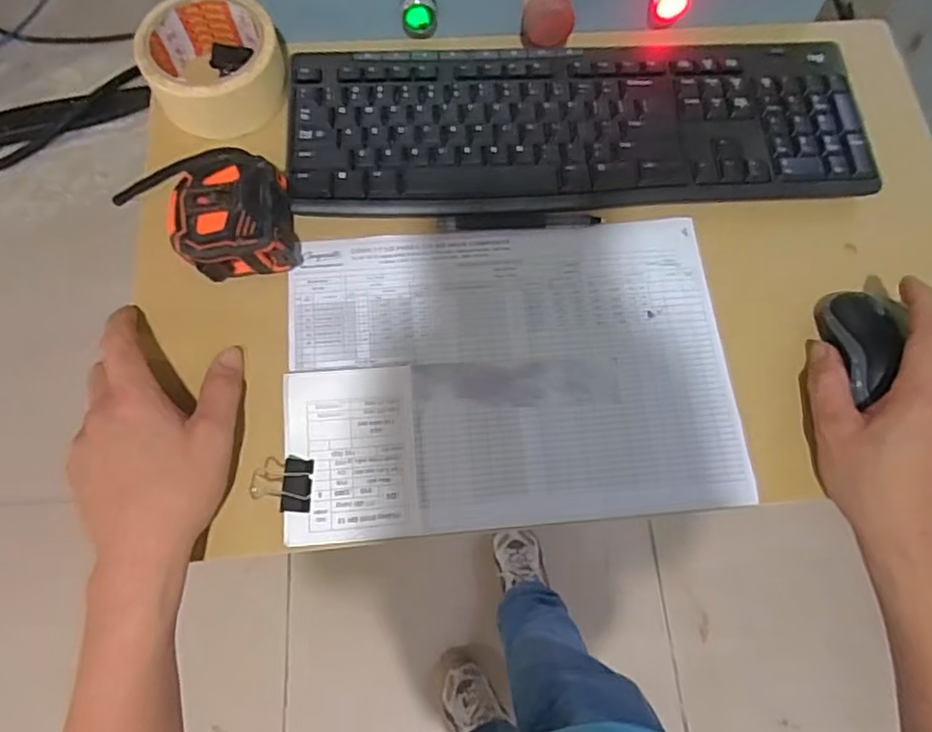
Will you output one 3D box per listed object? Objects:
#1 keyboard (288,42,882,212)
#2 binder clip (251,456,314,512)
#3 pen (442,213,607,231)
[{"bbox_3d":[0.083,-0.185,0.485,0.420,0.031,0.141,-3,68,-2],"label":"keyboard"},{"bbox_3d":[-0.115,0.073,0.395,0.038,0.012,0.033,1,68,-1],"label":"binder clip"},{"bbox_3d":[0.039,-0.105,0.464,0.117,0.007,0.010,-1,68,-1],"label":"pen"}]

